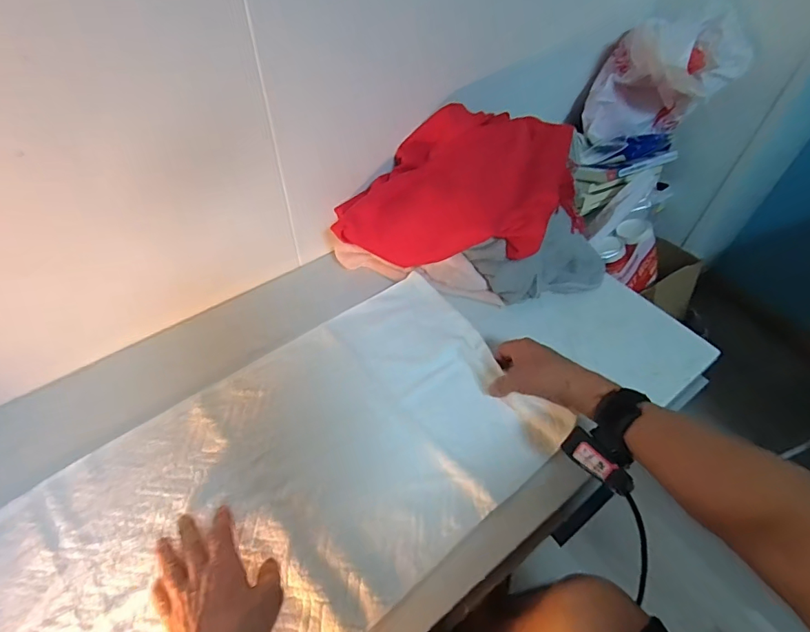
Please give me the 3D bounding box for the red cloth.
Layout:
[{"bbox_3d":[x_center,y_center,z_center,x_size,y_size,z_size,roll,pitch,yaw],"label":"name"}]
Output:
[{"bbox_3d":[0.084,-0.195,0.671,0.355,0.115,0.225,-4,50,-5],"label":"red cloth"}]

